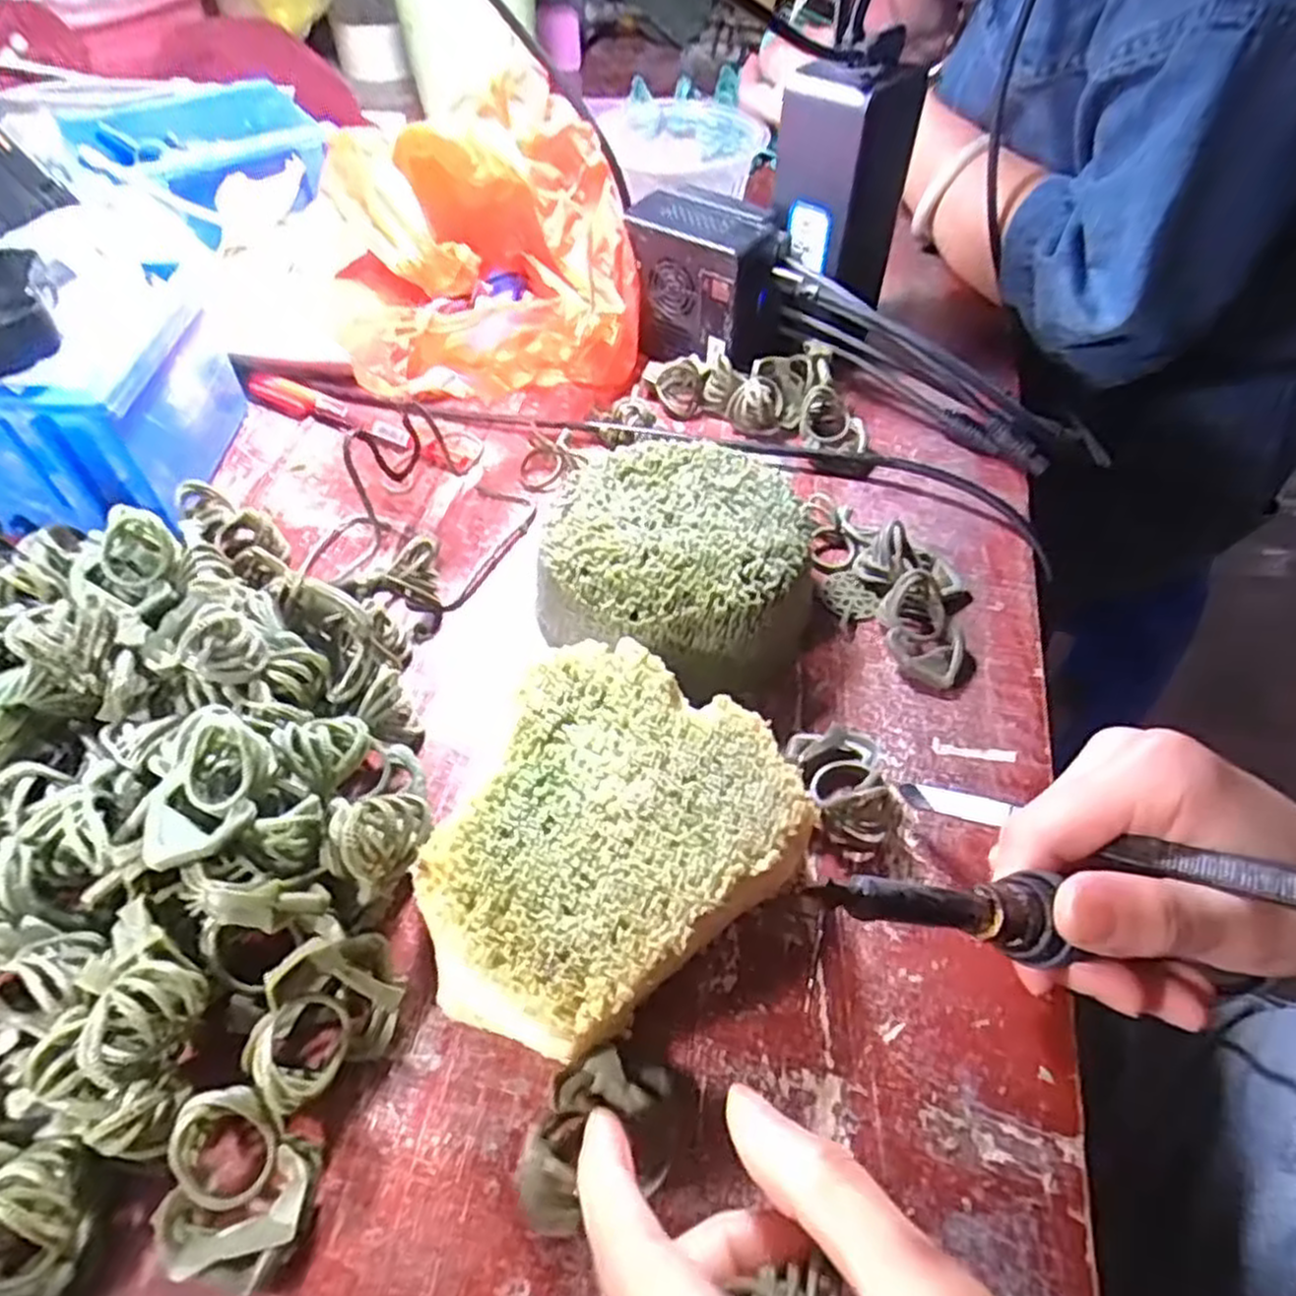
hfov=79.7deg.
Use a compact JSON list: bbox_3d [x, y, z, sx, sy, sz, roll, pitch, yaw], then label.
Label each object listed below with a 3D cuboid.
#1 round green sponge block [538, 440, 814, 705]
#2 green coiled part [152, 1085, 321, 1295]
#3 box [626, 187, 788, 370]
[{"bbox_3d":[0.011,-0.031,0.306,0.100,0.046,0.107,0,52,0],"label":"round green sponge block"},{"bbox_3d":[-0.098,0.129,0.186,0.035,0.027,0.037,0,52,0],"label":"green coiled part"},{"bbox_3d":[0.029,-0.193,0.416,0.080,0.073,0.051,35,59,24],"label":"box"}]

